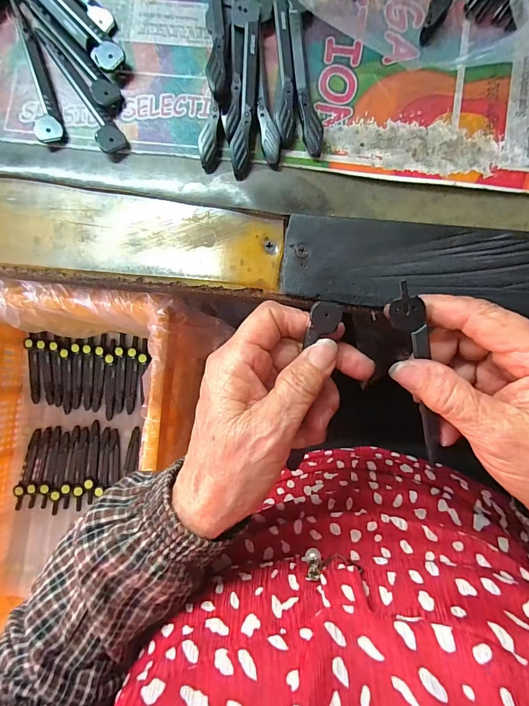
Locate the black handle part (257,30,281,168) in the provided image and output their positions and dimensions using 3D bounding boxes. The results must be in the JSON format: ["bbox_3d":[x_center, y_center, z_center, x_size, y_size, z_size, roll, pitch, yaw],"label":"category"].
[{"bbox_3d":[0.000,-0.154,0.216,0.011,0.007,0.081,-8,85,2],"label":"black handle part"}]

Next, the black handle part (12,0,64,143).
[{"bbox_3d":[-0.148,-0.184,0.231,0.014,0.007,0.099,-14,85,2],"label":"black handle part"}]

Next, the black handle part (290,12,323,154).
[{"bbox_3d":[0.025,-0.165,0.216,0.012,0.007,0.092,-7,85,3],"label":"black handle part"}]

